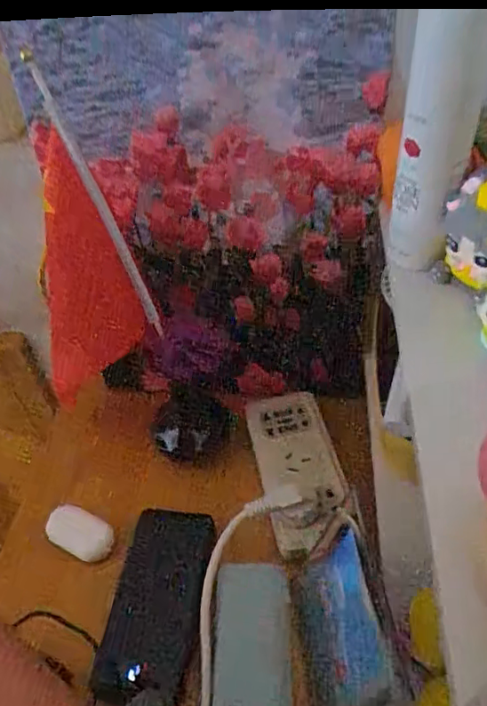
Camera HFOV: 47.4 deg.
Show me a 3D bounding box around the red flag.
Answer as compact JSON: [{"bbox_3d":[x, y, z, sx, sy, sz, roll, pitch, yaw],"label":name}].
[{"bbox_3d":[-0.157,-0.055,0.573,0.131,0.426,0.027,29,55,5],"label":"red flag"}]

